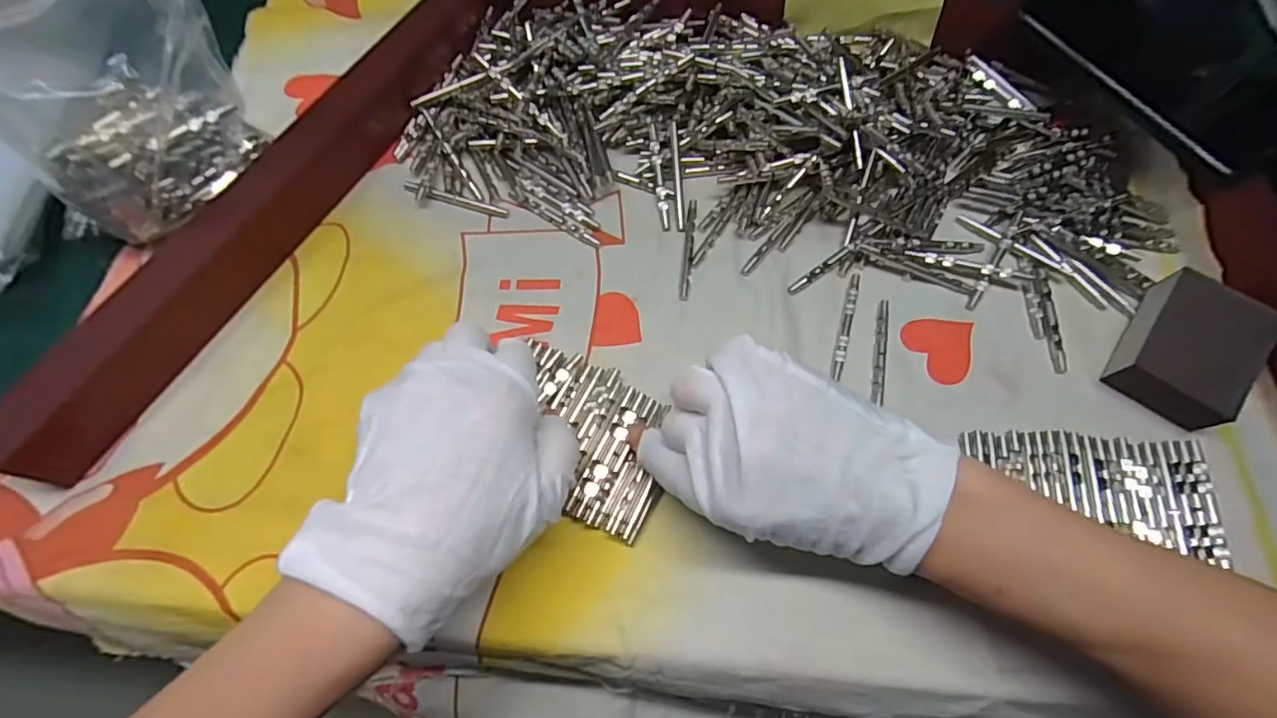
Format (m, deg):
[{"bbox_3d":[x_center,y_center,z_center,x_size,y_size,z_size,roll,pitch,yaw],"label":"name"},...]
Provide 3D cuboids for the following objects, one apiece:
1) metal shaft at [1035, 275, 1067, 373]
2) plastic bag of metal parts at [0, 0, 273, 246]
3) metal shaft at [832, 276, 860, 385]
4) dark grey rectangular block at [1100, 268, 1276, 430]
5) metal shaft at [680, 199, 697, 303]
[{"bbox_3d":[0.228,-0.021,0.308,0.007,0.004,0.059,5,68,0],"label":"metal shaft"},{"bbox_3d":[-0.259,-0.135,0.272,0.099,0.151,0.099,17,68,5],"label":"plastic bag of metal parts"},{"bbox_3d":[0.115,-0.020,0.308,0.006,0.004,0.068,17,68,5],"label":"metal shaft"},{"bbox_3d":[0.283,-0.006,0.287,0.050,0.027,0.072,36,71,12],"label":"dark grey rectangular block"},{"bbox_3d":[0.029,-0.065,0.327,0.005,0.004,0.068,6,68,1],"label":"metal shaft"}]

